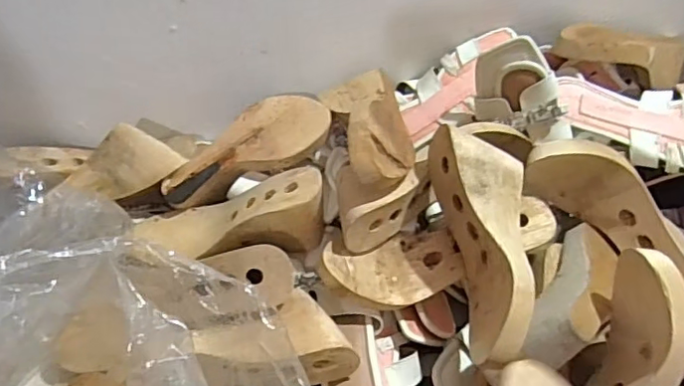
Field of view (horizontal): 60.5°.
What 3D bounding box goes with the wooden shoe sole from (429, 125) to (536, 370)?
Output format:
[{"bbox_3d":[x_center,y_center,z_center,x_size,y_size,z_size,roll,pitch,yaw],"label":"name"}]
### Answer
[{"bbox_3d":[0.138,0.045,0.538,0.079,0.079,0.219,-2,64,-8],"label":"wooden shoe sole"}]

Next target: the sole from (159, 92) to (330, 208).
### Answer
[{"bbox_3d":[-0.109,-0.046,0.676,0.198,0.052,0.077,-30,92,-2],"label":"sole"}]

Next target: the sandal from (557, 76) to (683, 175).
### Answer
[{"bbox_3d":[0.351,-0.070,0.667,0.223,0.050,0.086,16,78,6],"label":"sandal"}]

